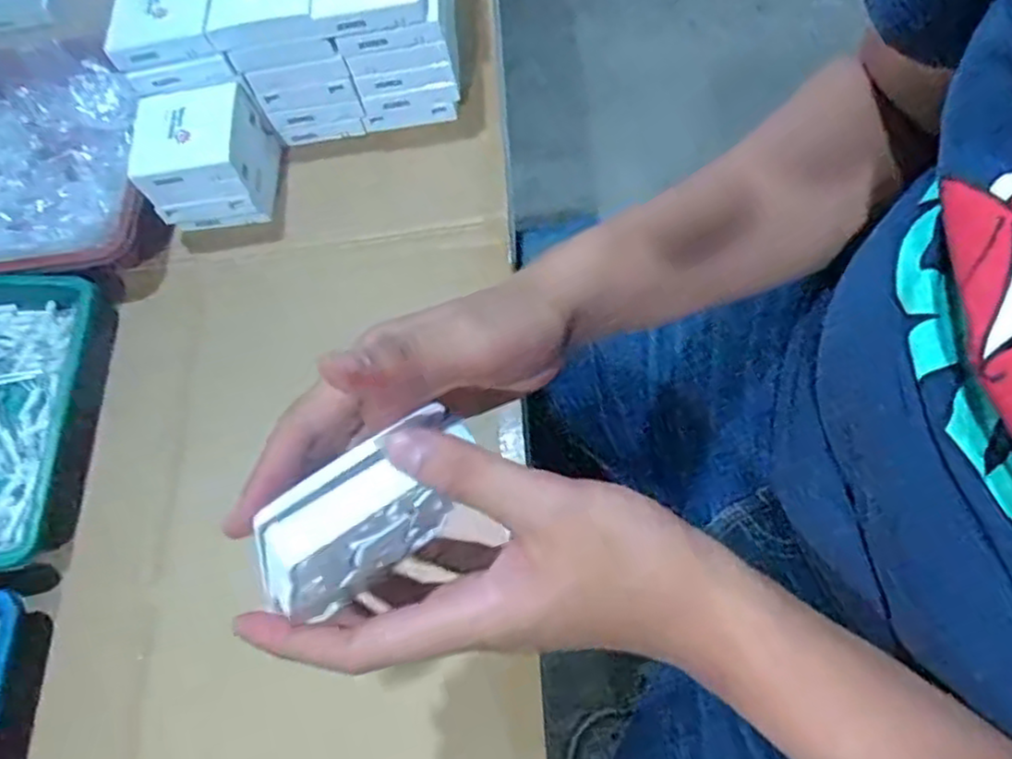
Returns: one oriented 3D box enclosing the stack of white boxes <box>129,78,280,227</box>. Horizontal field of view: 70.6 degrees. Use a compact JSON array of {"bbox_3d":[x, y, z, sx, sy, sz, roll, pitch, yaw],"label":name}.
[{"bbox_3d":[-0.253,-0.189,0.606,0.094,0.080,0.082,-9,64,4],"label":"stack of white boxes"}]

